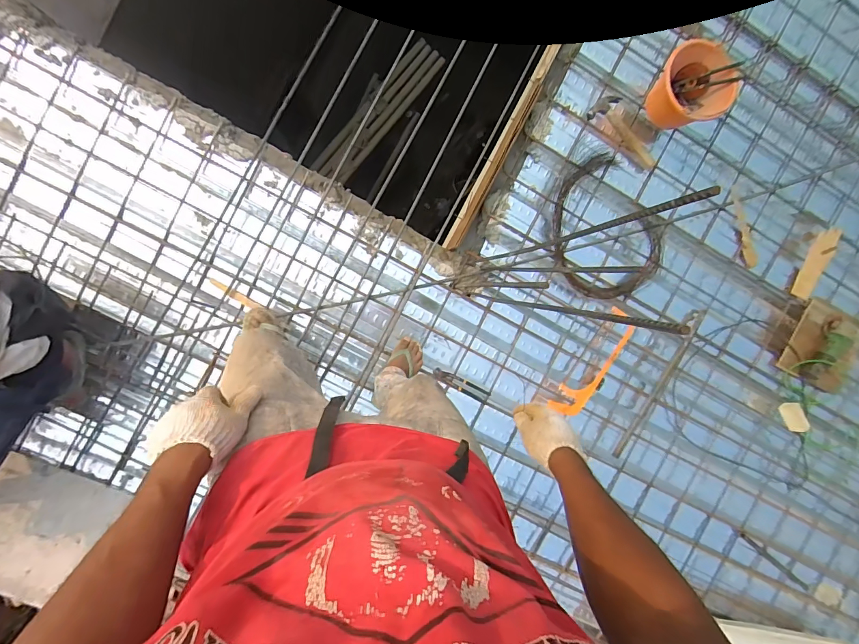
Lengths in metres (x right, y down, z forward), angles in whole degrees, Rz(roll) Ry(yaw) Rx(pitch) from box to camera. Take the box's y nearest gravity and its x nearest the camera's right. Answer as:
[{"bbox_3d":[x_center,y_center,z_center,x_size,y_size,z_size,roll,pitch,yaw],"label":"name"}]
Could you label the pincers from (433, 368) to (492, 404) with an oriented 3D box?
[{"bbox_3d":[0.116,0.229,1.413,0.229,0.029,0.050,29,91,-7],"label":"pincers"}]

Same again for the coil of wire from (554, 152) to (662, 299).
[{"bbox_3d":[0.638,-0.327,1.421,0.428,0.083,0.481,-41,97,-1],"label":"coil of wire"}]

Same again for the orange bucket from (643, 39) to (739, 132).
[{"bbox_3d":[0.907,-0.802,1.375,0.249,0.215,0.227,0,95,-6],"label":"orange bucket"}]

